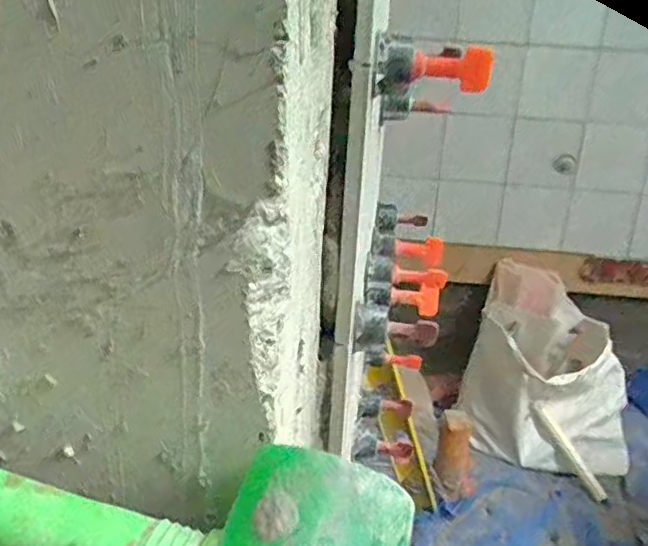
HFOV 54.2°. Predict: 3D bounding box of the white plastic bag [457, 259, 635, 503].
[{"bbox_3d":[0.498,0.219,1.384,0.354,0.355,0.260,15,24,28],"label":"white plastic bag"}]

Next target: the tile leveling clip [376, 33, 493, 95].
[{"bbox_3d":[0.055,-0.106,0.319,0.055,0.023,0.020,4,21,2],"label":"tile leveling clip"}]

